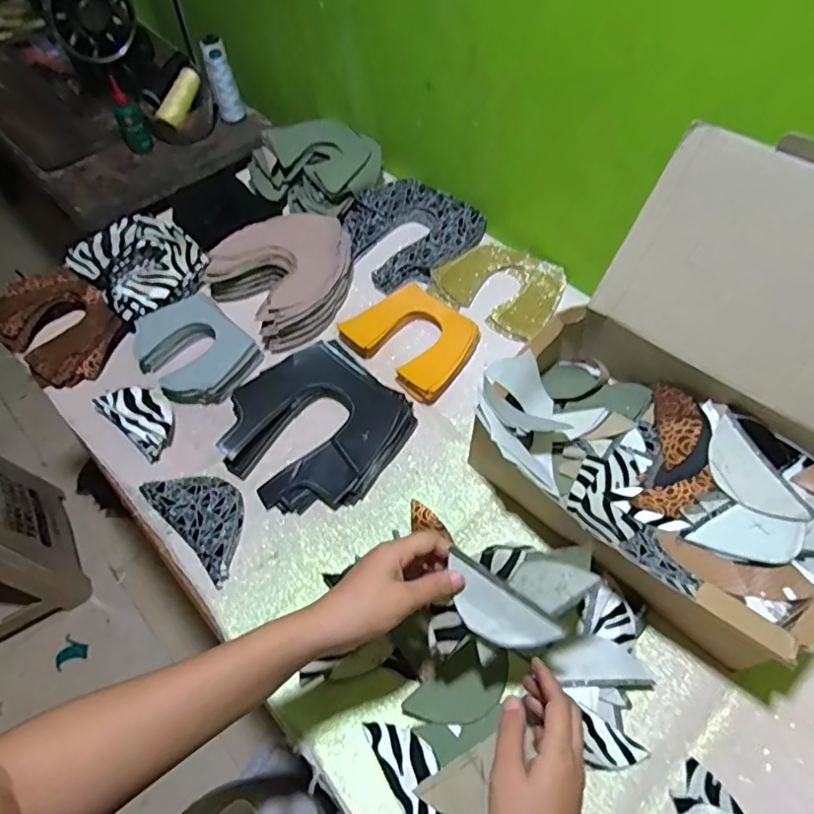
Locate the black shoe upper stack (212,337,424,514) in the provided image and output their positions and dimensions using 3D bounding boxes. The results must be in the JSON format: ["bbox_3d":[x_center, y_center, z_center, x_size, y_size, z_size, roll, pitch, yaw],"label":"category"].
[{"bbox_3d":[-0.108,0.021,0.628,0.188,0.035,0.185,37,66,24],"label":"black shoe upper stack"}]

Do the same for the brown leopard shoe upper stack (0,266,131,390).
[{"bbox_3d":[-0.462,-0.108,0.731,0.183,0.045,0.131,37,65,22],"label":"brown leopard shoe upper stack"}]

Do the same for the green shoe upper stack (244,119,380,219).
[{"bbox_3d":[-0.131,-0.373,0.854,0.184,0.074,0.166,-39,64,-21],"label":"green shoe upper stack"}]

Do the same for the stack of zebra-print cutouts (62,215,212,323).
[{"bbox_3d":[-0.366,-0.197,0.769,0.159,0.057,0.150,36,65,22],"label":"stack of zebra-print cutouts"}]

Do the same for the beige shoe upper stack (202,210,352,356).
[{"bbox_3d":[-0.162,-0.184,0.752,0.179,0.062,0.176,-40,64,-21],"label":"beige shoe upper stack"}]

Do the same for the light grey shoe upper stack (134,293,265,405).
[{"bbox_3d":[-0.272,-0.072,0.700,0.157,0.035,0.117,39,67,24],"label":"light grey shoe upper stack"}]

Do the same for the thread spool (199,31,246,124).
[{"bbox_3d":[-0.331,-0.581,0.989,0.049,0.124,0.049,-16,58,-8],"label":"thread spool"}]

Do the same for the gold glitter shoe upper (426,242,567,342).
[{"bbox_3d":[0.128,-0.166,0.749,0.157,0.024,0.133,32,64,21],"label":"gold glitter shoe upper"}]

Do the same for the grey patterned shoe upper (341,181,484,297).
[{"bbox_3d":[-0.002,-0.258,0.806,0.182,0.027,0.183,-40,64,-21],"label":"grey patterned shoe upper"}]

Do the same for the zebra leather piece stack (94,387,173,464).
[{"bbox_3d":[-0.316,0.009,0.657,0.112,0.027,0.062,35,65,23],"label":"zebra leather piece stack"}]

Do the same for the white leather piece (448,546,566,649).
[{"bbox_3d":[0.068,0.156,0.420,0.099,0.008,0.042,35,83,4],"label":"white leather piece"}]

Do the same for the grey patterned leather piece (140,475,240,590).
[{"bbox_3d":[-0.215,0.114,0.591,0.141,0.014,0.073,39,67,24],"label":"grey patterned leather piece"}]

